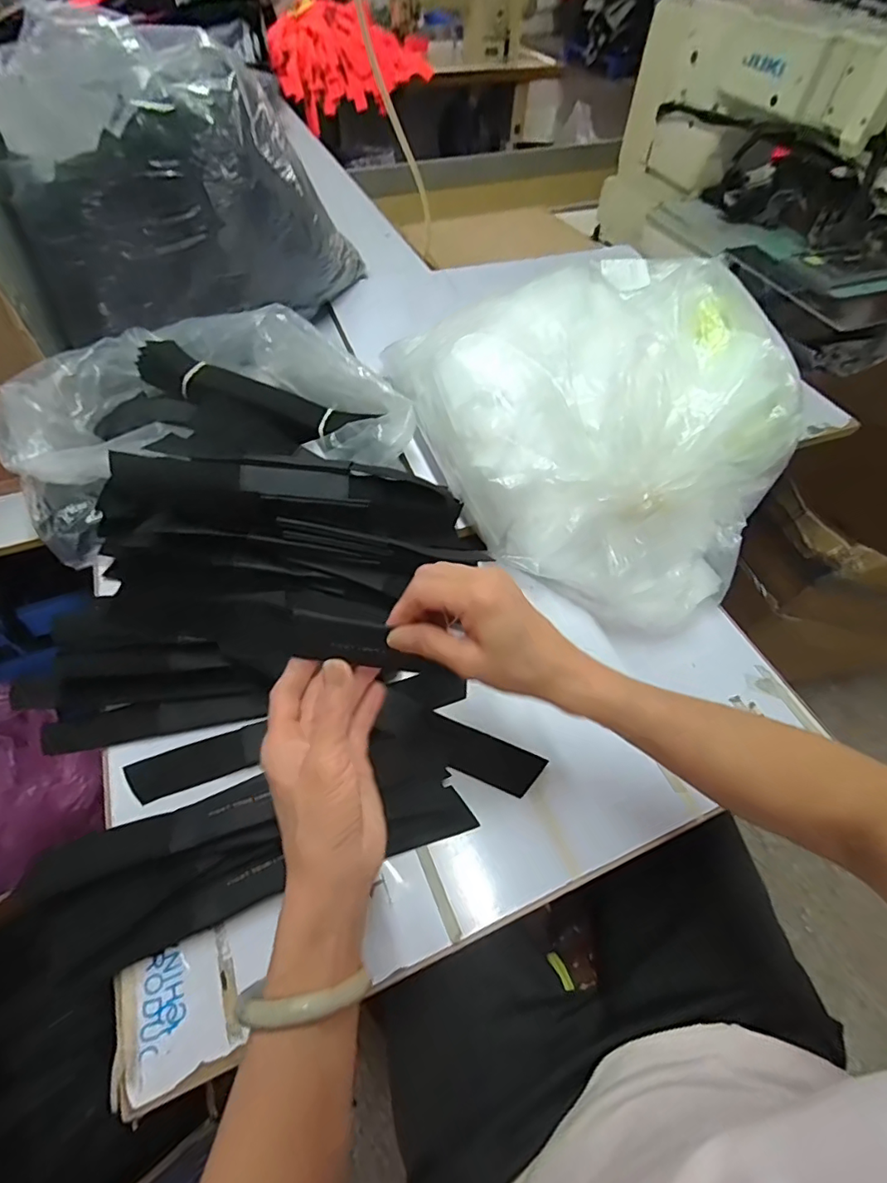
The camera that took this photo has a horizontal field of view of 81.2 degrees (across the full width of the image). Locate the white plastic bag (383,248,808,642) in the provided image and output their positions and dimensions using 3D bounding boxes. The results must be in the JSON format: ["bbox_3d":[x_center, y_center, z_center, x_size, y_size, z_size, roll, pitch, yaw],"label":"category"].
[{"bbox_3d":[0.183,-0.176,0.557,0.321,0.188,0.366,-35,63,-23],"label":"white plastic bag"}]

